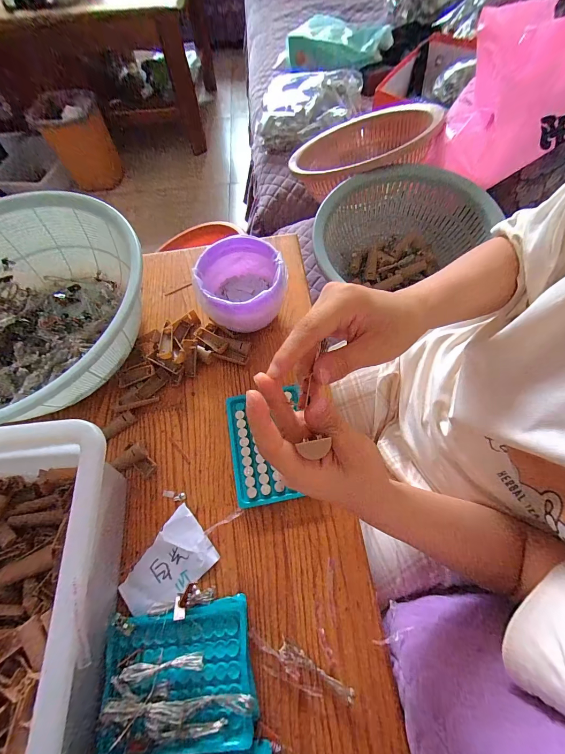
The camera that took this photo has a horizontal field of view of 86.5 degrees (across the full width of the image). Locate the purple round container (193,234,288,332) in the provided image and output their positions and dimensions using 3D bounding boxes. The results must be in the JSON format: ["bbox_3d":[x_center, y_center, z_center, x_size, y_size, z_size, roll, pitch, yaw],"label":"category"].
[{"bbox_3d":[-0.051,-0.120,0.404,0.104,0.073,0.110,-1,65,3],"label":"purple round container"}]

